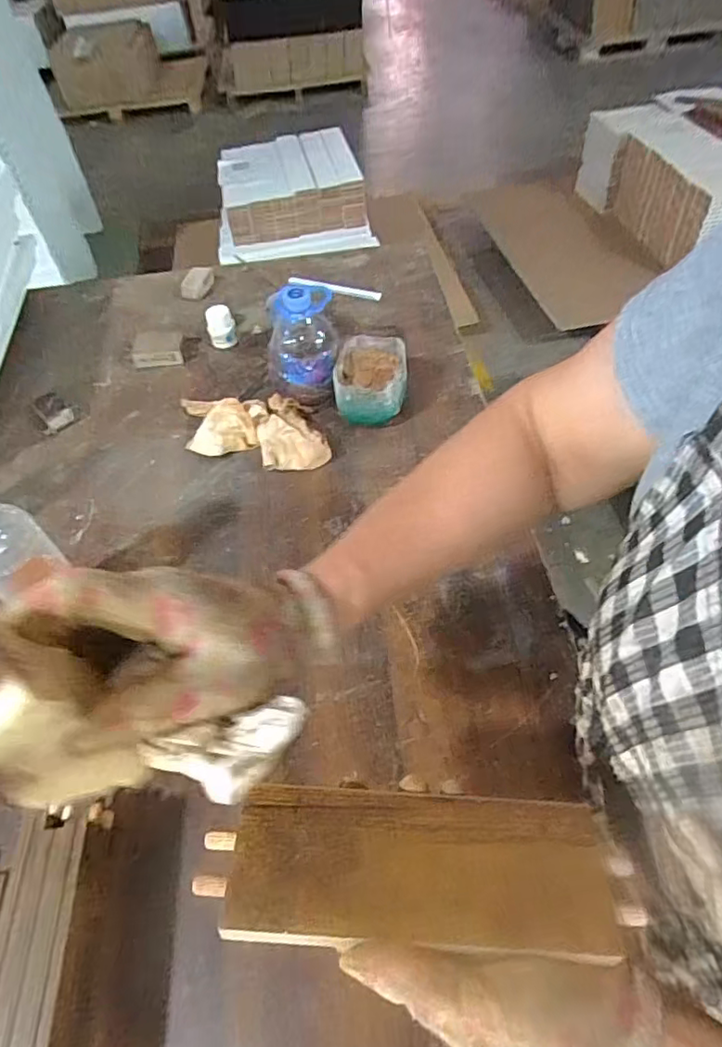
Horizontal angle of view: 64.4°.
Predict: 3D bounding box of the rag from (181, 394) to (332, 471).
[{"bbox_3d":[-0.140,-0.120,0.712,0.219,0.042,0.106,10,54,12],"label":"rag"}]

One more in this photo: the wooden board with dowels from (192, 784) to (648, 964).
[{"bbox_3d":[0.026,0.162,0.275,0.194,0.014,0.065,3,52,0],"label":"wooden board with dowels"}]

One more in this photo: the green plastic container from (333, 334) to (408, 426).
[{"bbox_3d":[0.012,-0.174,0.720,0.088,0.075,0.104,-3,52,2],"label":"green plastic container"}]

